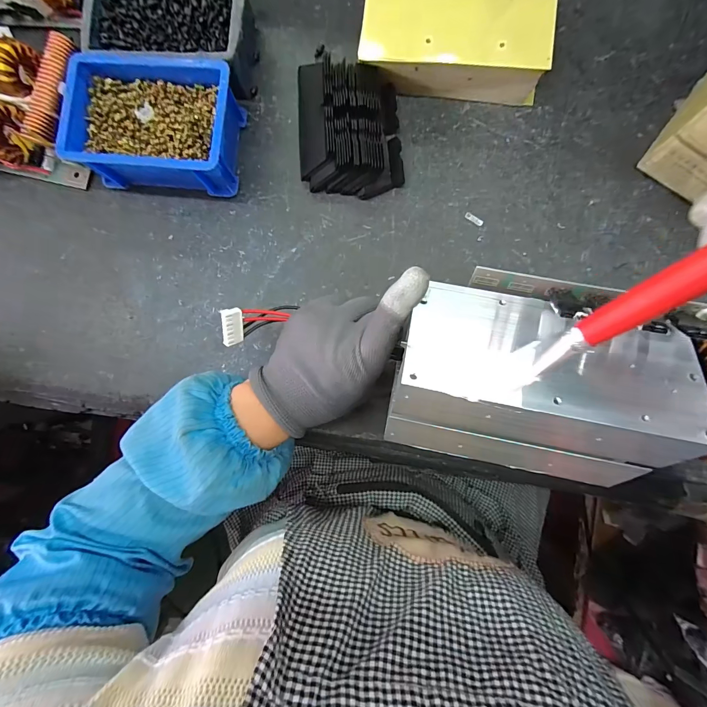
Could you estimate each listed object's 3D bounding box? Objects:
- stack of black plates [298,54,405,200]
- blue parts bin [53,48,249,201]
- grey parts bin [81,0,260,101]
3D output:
[{"bbox_3d":[-0.006,-0.220,0.335,0.097,0.032,0.130,-4,86,3],"label":"stack of black plates"},{"bbox_3d":[-0.183,-0.210,0.330,0.148,0.054,0.108,6,86,4],"label":"blue parts bin"},{"bbox_3d":[-0.170,-0.307,0.337,0.151,0.054,0.104,6,86,4],"label":"grey parts bin"}]

